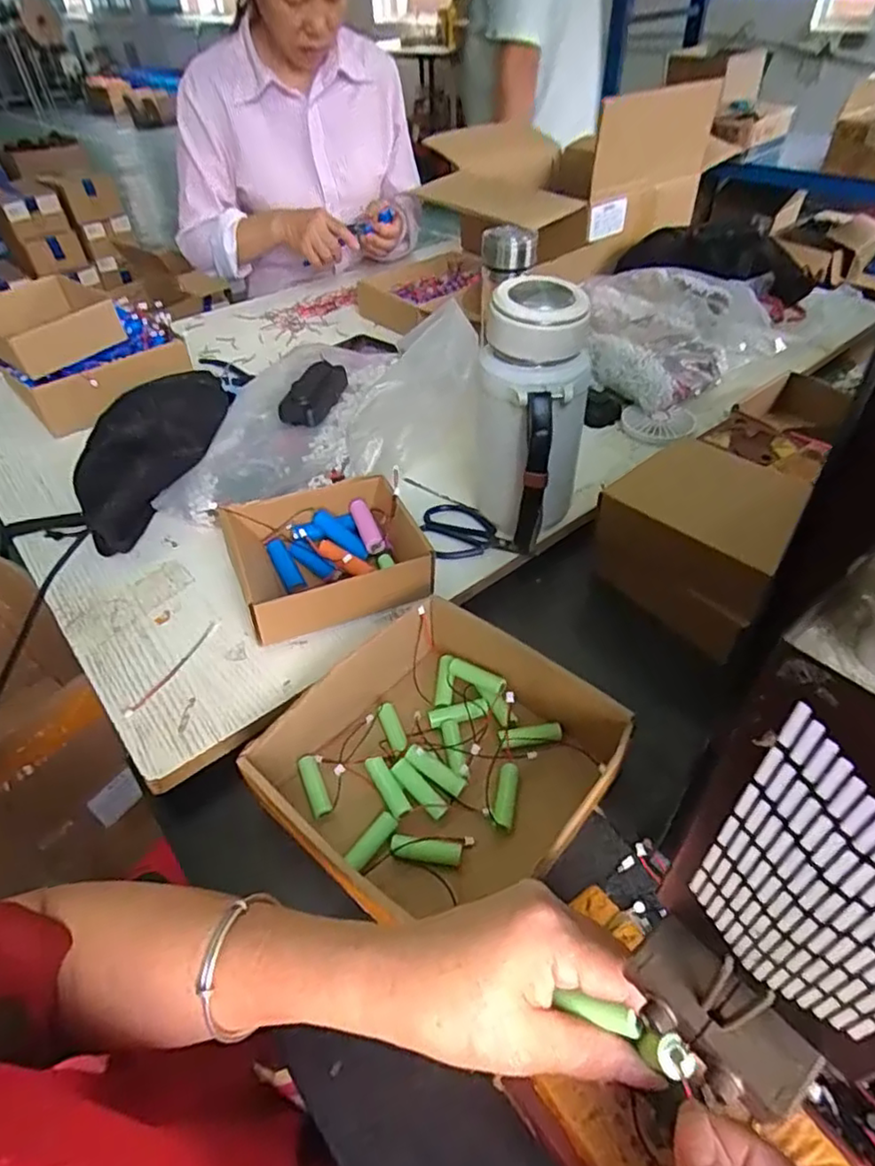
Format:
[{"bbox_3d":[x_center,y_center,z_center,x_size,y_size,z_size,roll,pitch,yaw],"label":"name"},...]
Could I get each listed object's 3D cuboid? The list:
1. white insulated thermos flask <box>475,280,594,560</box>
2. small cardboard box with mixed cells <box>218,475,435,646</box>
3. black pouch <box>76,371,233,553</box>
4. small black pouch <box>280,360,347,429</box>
[{"bbox_3d":[0.079,-0.139,0.548,0.092,0.210,0.096,5,45,8],"label":"white insulated thermos flask"},{"bbox_3d":[-0.099,-0.027,0.571,0.160,0.055,0.143,-19,47,-15],"label":"small cardboard box with mixed cells"},{"bbox_3d":[-0.293,-0.142,0.638,0.103,0.067,0.236,11,62,14],"label":"black pouch"},{"bbox_3d":[-0.141,-0.216,0.709,0.050,0.029,0.097,10,46,13],"label":"small black pouch"}]

